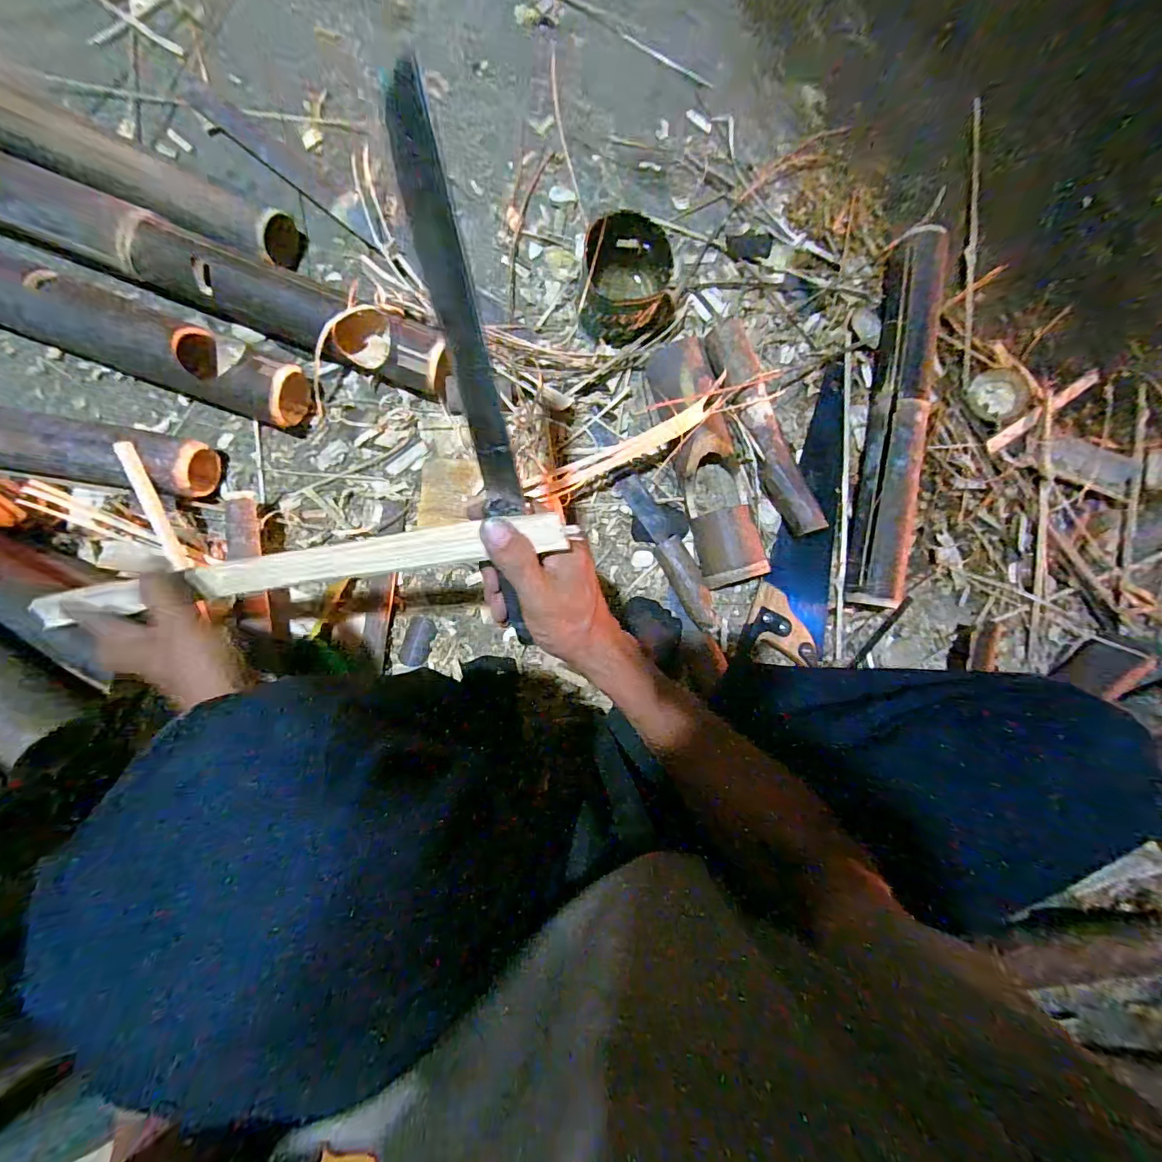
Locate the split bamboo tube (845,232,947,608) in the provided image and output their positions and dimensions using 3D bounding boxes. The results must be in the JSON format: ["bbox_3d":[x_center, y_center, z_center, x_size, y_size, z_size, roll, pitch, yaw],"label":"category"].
[{"bbox_3d":[0.425,-0.206,0.659,0.089,0.078,0.482,9,89,-5],"label":"split bamboo tube"}]

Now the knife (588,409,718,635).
[{"bbox_3d":[0.118,-0.035,0.650,0.041,0.034,0.233,-32,93,-5],"label":"knife"}]

